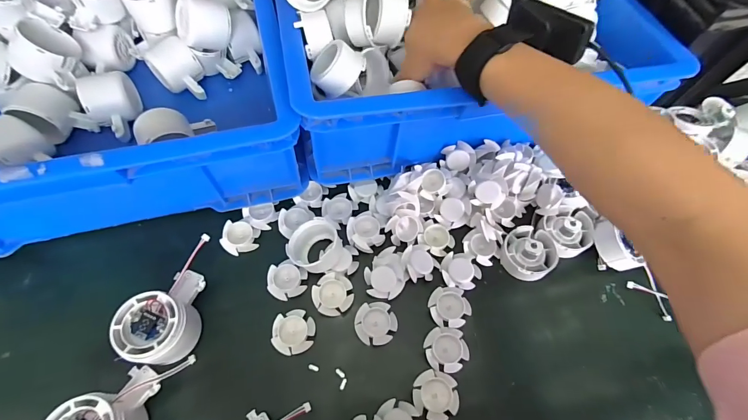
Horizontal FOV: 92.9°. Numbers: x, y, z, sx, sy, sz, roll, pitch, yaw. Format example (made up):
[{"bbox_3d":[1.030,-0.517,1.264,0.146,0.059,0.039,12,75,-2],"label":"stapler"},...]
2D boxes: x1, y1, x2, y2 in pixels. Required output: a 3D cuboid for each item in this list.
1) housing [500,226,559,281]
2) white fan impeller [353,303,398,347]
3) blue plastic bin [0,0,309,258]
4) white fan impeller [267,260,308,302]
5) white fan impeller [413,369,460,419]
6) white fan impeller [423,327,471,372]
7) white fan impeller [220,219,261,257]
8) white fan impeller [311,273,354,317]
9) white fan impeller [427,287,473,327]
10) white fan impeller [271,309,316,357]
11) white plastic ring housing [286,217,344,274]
[{"bbox_3d":[0.167,0.045,0.379,0.057,0.025,0.054,1,63,-2],"label":"housing"},{"bbox_3d":[0.002,0.112,0.351,0.040,0.011,0.039,1,63,-2],"label":"white fan impeller"},{"bbox_3d":[-0.346,-0.232,0.454,0.432,0.137,0.549,-12,64,-9],"label":"blue plastic bin"},{"bbox_3d":[-0.091,0.072,0.371,0.040,0.012,0.040,1,63,-2],"label":"white fan impeller"},{"bbox_3d":[0.056,0.169,0.323,0.039,0.013,0.040,1,63,-2],"label":"white fan impeller"},{"bbox_3d":[0.070,0.134,0.342,0.039,0.011,0.040,-8,64,-7],"label":"white fan impeller"},{"bbox_3d":[-0.146,0.031,0.390,0.038,0.012,0.036,7,63,1],"label":"white fan impeller"},{"bbox_3d":[-0.042,0.085,0.361,0.039,0.012,0.041,1,63,-2],"label":"white fan impeller"},{"bbox_3d":[0.077,0.098,0.359,0.039,0.010,0.038,1,63,-2],"label":"white fan impeller"},{"bbox_3d":[-0.078,0.118,0.345,0.039,0.009,0.040,1,63,-2],"label":"white fan impeller"},{"bbox_3d":[-0.061,0.038,0.373,0.057,0.024,0.053,1,63,-2],"label":"white plastic ring housing"}]

